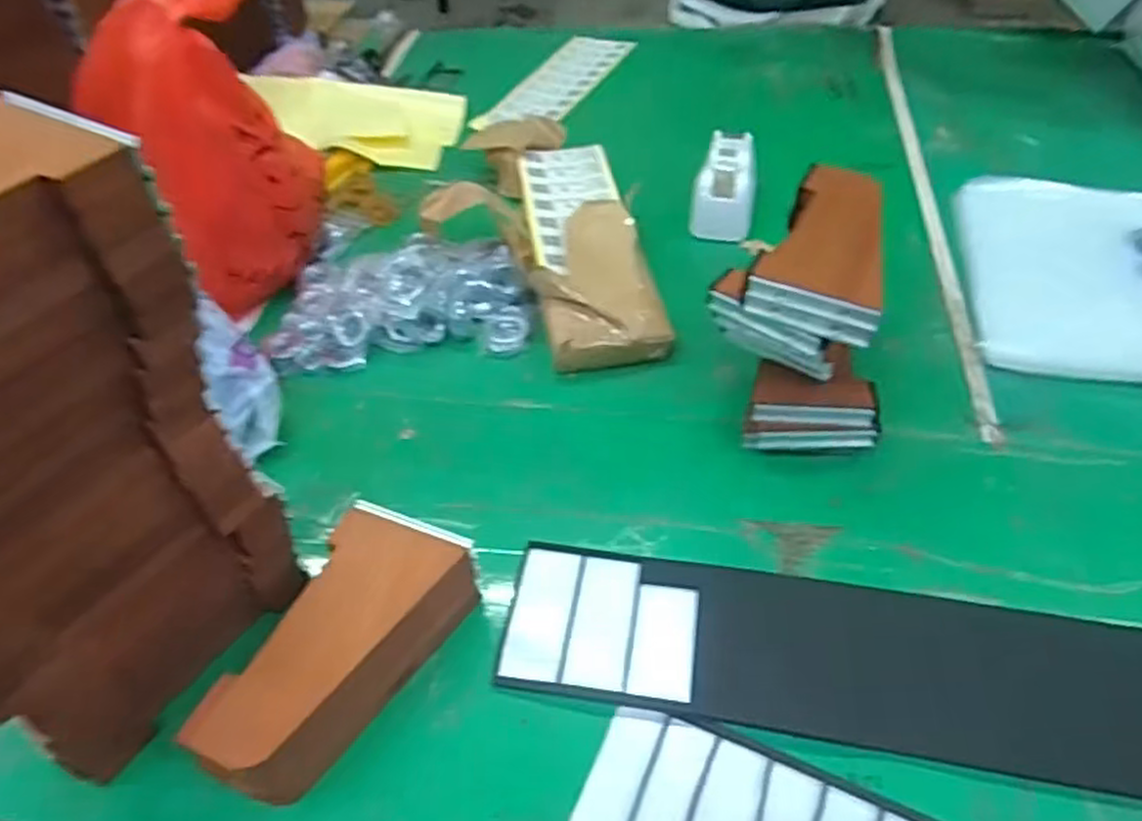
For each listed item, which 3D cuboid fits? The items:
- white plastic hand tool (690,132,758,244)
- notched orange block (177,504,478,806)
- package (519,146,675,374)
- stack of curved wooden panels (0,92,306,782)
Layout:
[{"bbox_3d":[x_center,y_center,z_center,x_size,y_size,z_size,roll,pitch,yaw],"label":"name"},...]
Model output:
[{"bbox_3d":[0.150,-0.222,0.743,0.061,0.063,0.110,5,47,6],"label":"white plastic hand tool"},{"bbox_3d":[-0.121,0.137,0.418,0.075,0.063,0.153,18,50,18],"label":"notched orange block"},{"bbox_3d":[0.008,-0.160,0.701,0.104,0.050,0.318,-8,47,-6],"label":"package"},{"bbox_3d":[-0.209,0.047,0.337,0.066,0.311,0.155,14,48,14],"label":"stack of curved wooden panels"}]

